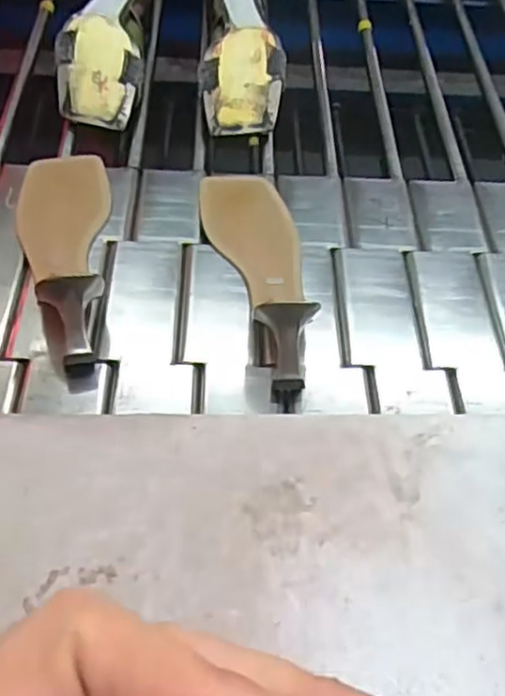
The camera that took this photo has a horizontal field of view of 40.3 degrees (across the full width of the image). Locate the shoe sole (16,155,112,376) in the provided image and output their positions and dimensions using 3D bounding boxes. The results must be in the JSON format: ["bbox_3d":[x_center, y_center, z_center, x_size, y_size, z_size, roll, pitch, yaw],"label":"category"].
[{"bbox_3d":[-0.150,-0.089,0.548,0.075,0.052,0.232,-7,53,-10],"label":"shoe sole"}]

